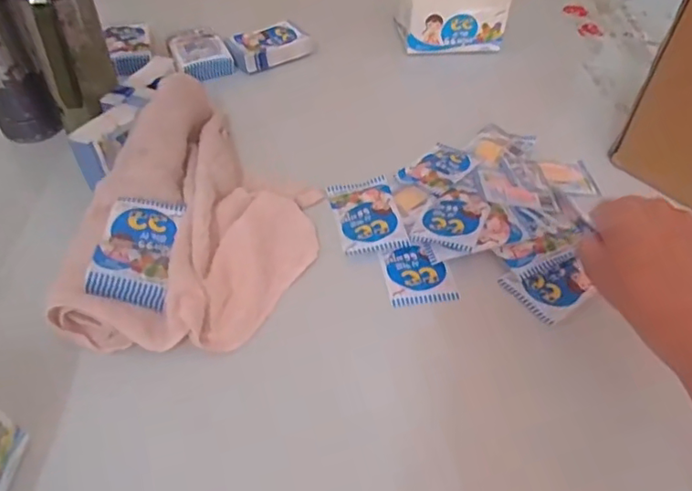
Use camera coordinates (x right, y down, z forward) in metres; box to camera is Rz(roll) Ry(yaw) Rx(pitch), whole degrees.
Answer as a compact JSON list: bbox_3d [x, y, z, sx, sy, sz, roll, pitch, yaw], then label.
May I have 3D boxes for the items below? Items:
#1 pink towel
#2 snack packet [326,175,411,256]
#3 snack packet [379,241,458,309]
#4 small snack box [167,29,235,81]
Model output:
[{"bbox_3d":[-0.137,-0.043,0.530,0.214,0.059,0.300,5,47,2],"label":"pink towel"},{"bbox_3d":[0.021,-0.033,0.564,0.063,0.008,0.098,-8,48,-10],"label":"snack packet"},{"bbox_3d":[0.067,0.027,0.522,0.063,0.013,0.062,-9,48,-10],"label":"snack packet"},{"bbox_3d":[-0.195,-0.255,0.747,0.070,0.020,0.099,-18,50,-18],"label":"small snack box"}]

